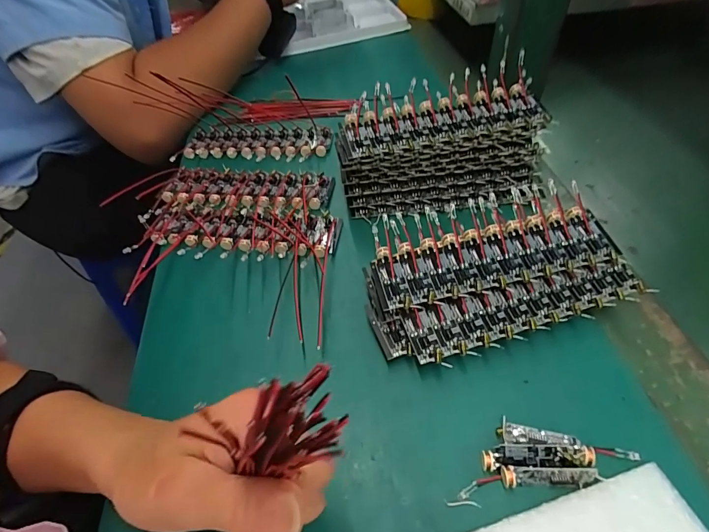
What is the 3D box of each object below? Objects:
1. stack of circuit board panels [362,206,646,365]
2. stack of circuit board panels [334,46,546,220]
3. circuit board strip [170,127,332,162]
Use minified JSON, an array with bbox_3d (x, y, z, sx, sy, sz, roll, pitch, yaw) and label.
[{"bbox_3d":[0.096,0.011,0.261,0.169,0.036,0.074,-15,49,-8],"label":"stack of circuit board panels"},{"bbox_3d":[0.070,-0.105,0.332,0.165,0.071,0.085,-5,49,0],"label":"stack of circuit board panels"},{"bbox_3d":[-0.103,-0.130,0.410,0.154,0.006,0.061,2,49,7],"label":"circuit board strip"}]

